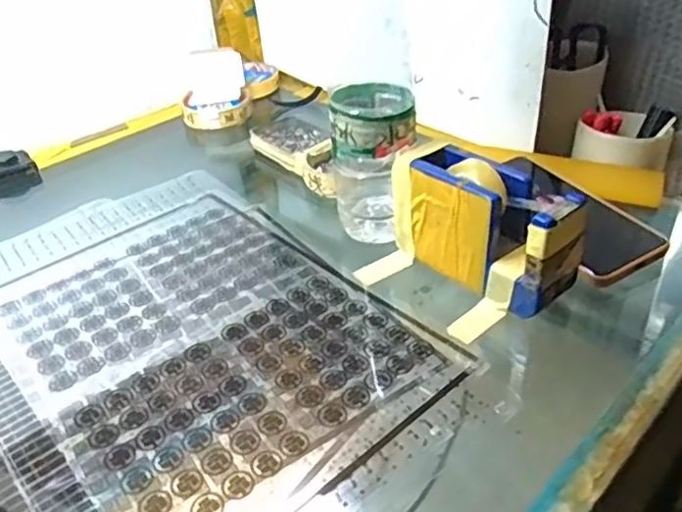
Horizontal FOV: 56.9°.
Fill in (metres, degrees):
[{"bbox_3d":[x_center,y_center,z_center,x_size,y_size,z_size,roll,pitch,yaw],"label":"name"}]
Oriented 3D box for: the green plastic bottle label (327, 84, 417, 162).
[{"bbox_3d":[0.026,-0.104,0.478,0.062,0.040,0.072,1,35,7],"label":"green plastic bottle label"}]

